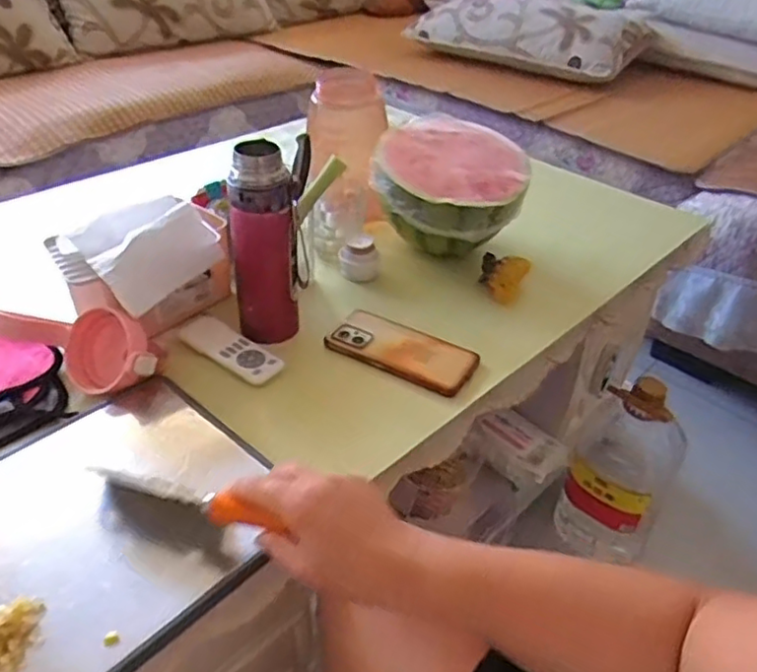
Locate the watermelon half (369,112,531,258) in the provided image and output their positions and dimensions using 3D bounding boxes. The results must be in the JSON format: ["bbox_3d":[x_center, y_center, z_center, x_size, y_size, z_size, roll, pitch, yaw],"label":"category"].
[{"bbox_3d":[0.092,-0.196,0.849,0.191,0.123,0.172,9,37,7],"label":"watermelon half"}]

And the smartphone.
[{"bbox_3d":[0.026,0.015,0.715,0.163,0.015,0.080,22,41,24],"label":"smartphone"}]

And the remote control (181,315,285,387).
[{"bbox_3d":[-0.165,0.010,0.703,0.143,0.022,0.050,26,43,27],"label":"remote control"}]

